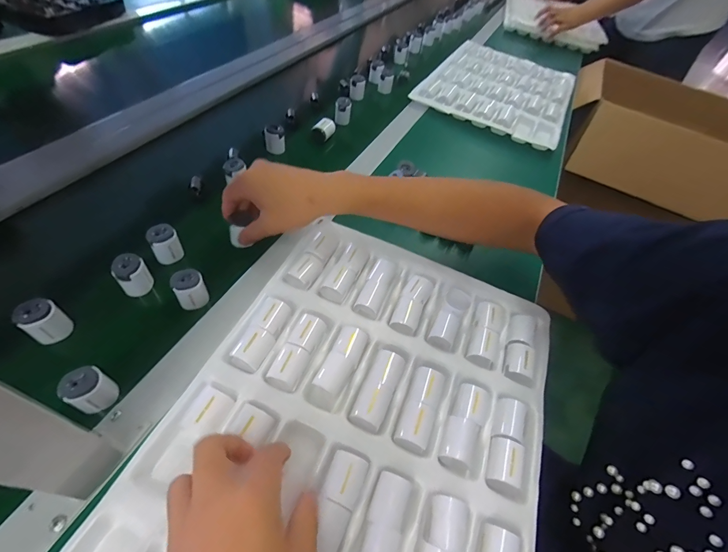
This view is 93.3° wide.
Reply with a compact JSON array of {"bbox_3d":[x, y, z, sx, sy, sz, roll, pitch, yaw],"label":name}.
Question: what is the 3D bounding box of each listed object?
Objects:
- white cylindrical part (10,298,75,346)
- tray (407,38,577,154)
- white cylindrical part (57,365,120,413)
[{"bbox_3d":[-0.313,0.044,0.336,0.025,0.040,0.030,39,56,21],"label":"white cylindrical part"},{"bbox_3d":[0.334,-0.456,0.830,0.313,0.032,0.433,28,53,9],"label":"tray"},{"bbox_3d":[-0.240,0.099,0.300,0.024,0.036,0.030,30,54,15],"label":"white cylindrical part"}]

